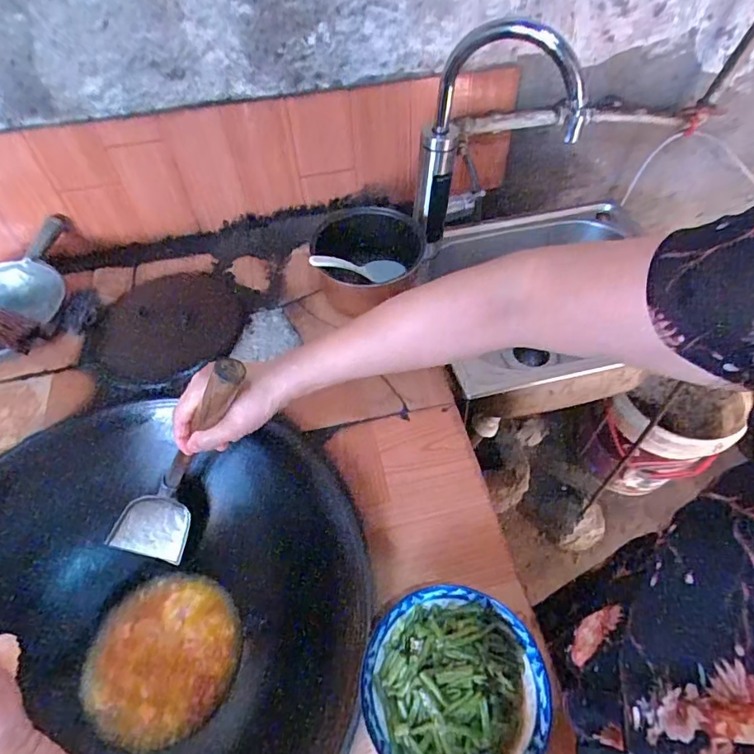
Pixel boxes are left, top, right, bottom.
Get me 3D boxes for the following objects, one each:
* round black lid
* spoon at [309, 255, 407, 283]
[{"bbox_3d":[-0.337,-0.086,0.768,0.225,0.034,0.208,-2,50,2],"label":"round black lid"},{"bbox_3d":[-0.028,-0.178,0.774,0.176,0.031,0.038,-1,40,-43],"label":"spoon"}]

